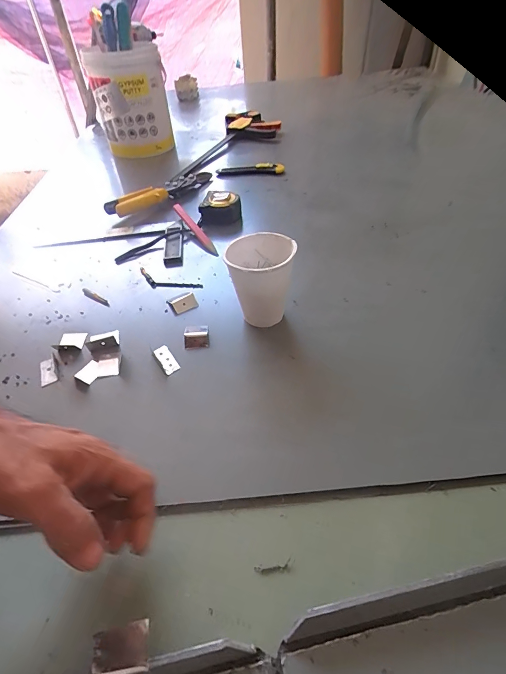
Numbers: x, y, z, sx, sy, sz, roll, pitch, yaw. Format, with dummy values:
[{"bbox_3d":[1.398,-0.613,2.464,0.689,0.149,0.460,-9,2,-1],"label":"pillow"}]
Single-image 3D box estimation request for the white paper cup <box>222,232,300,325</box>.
[{"bbox_3d":[0.009,-0.061,0.403,0.070,0.094,0.067,-3,44,3],"label":"white paper cup"}]

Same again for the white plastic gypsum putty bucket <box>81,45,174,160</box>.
[{"bbox_3d":[-0.295,-0.569,0.875,0.171,0.212,0.146,-13,47,-9],"label":"white plastic gypsum putty bucket"}]

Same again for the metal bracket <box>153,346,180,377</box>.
[{"bbox_3d":[-0.095,0.025,0.387,0.016,0.006,0.040,-27,48,-21],"label":"metal bracket"}]

